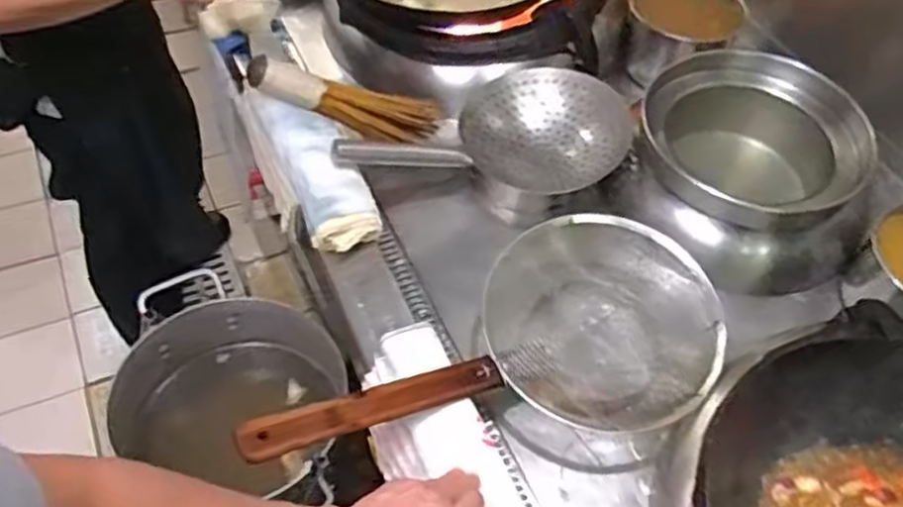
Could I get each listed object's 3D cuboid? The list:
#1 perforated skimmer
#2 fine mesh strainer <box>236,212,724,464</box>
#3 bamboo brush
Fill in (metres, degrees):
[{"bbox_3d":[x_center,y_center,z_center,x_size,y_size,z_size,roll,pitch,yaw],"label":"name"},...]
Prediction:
[{"bbox_3d":[0.046,-0.183,1.085,0.427,0.090,0.222,-9,54,-11],"label":"perforated skimmer"},{"bbox_3d":[0.052,0.118,0.849,0.595,0.144,0.281,-12,52,-34],"label":"fine mesh strainer"},{"bbox_3d":[-0.149,-0.216,1.072,0.288,0.052,0.066,11,46,-33],"label":"bamboo brush"}]

